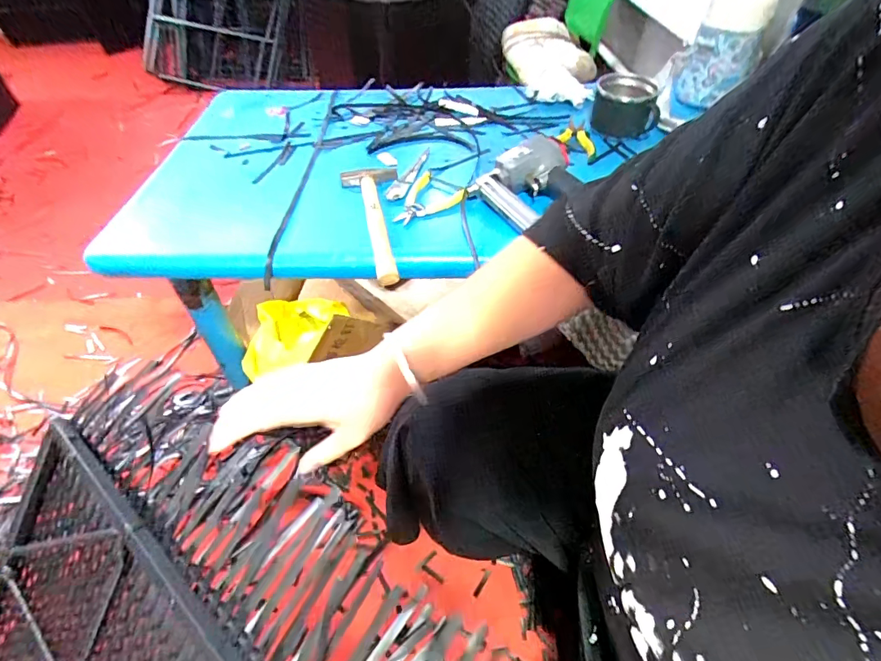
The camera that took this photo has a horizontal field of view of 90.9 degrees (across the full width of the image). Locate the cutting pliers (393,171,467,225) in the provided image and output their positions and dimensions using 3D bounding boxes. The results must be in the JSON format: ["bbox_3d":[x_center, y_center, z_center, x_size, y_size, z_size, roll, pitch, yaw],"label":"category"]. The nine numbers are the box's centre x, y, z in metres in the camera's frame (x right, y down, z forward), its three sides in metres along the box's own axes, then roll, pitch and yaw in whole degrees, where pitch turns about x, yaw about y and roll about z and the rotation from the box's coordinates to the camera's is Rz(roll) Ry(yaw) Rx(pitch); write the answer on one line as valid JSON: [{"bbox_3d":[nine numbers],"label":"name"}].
[{"bbox_3d":[-0.007,-0.209,0.679,0.089,0.016,0.144,9,48,10],"label":"cutting pliers"}]

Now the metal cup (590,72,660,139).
[{"bbox_3d":[0.337,-0.412,0.792,0.110,0.069,0.122,10,48,10],"label":"metal cup"}]

